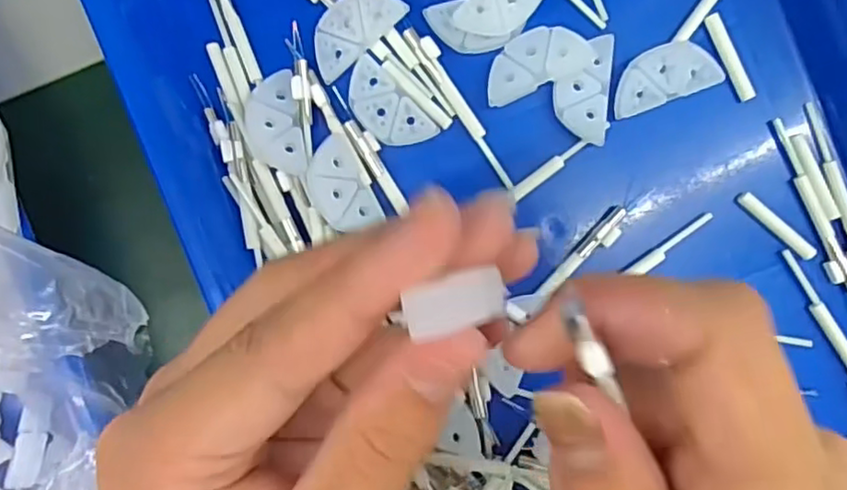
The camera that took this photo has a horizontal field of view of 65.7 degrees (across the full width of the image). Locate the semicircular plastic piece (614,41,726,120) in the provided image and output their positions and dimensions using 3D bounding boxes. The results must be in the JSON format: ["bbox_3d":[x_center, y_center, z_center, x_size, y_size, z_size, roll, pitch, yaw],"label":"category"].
[{"bbox_3d":[0.087,-0.061,0.237,0.038,0.007,0.019,-21,91,3],"label":"semicircular plastic piece"}]

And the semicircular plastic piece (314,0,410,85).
[{"bbox_3d":[-0.026,-0.080,0.239,0.039,0.006,0.019,-42,89,3],"label":"semicircular plastic piece"}]

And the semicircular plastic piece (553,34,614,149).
[{"bbox_3d":[0.058,-0.057,0.239,0.021,0.006,0.038,2,92,3],"label":"semicircular plastic piece"}]

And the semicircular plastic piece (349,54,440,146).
[{"bbox_3d":[-0.014,-0.050,0.241,0.020,0.004,0.037,-45,89,3],"label":"semicircular plastic piece"}]

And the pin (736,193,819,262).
[{"bbox_3d":[0.130,-0.007,0.240,0.034,0.004,0.005,42,93,1],"label":"pin"}]

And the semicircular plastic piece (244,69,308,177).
[{"bbox_3d":[-0.055,-0.044,0.240,0.019,0.007,0.038,-10,91,3],"label":"semicircular plastic piece"}]

